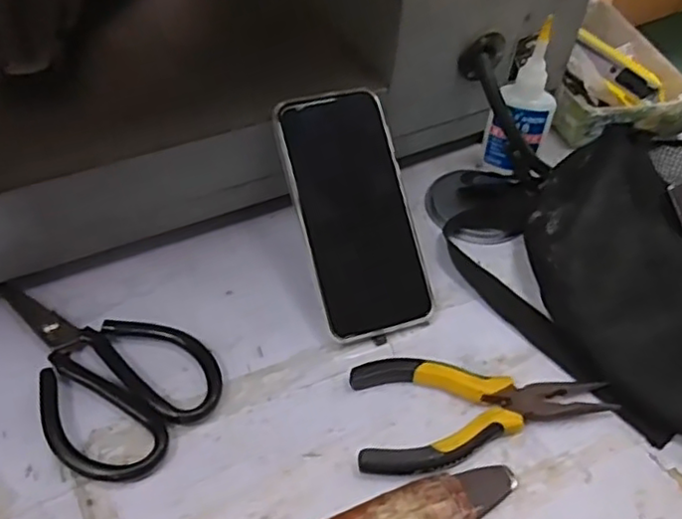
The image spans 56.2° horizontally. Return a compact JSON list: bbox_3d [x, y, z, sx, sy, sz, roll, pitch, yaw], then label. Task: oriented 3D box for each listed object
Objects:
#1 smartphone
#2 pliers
[{"bbox_3d":[0.009,-0.032,0.430,0.076,0.009,0.164,-14,85,-15],"label":"smartphone"},{"bbox_3d":[0.086,0.090,0.383,0.154,0.017,0.068,-2,48,-5],"label":"pliers"}]

